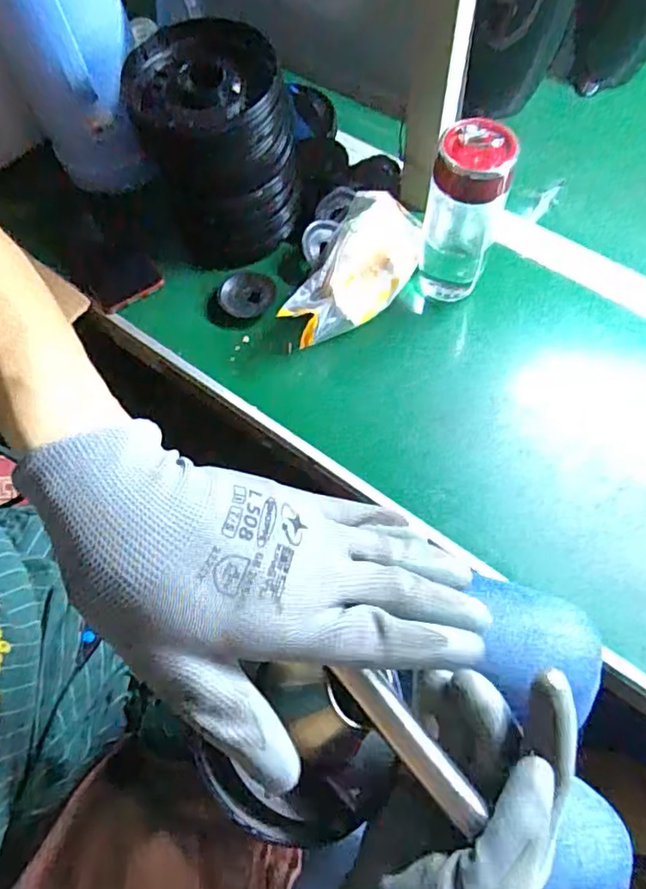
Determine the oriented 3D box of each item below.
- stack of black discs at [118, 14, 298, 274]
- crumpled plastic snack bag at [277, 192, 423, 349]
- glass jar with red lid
[{"bbox_3d":[-0.107,-0.306,0.605,0.138,0.162,0.138,-15,65,-5],"label":"stack of black discs"},{"bbox_3d":[0.032,-0.186,0.614,0.104,0.051,0.194,23,68,12],"label":"crumpled plastic snack bag"},{"bbox_3d":[0.132,-0.209,0.578,0.066,0.190,0.062,-1,65,2],"label":"glass jar with red lid"}]

